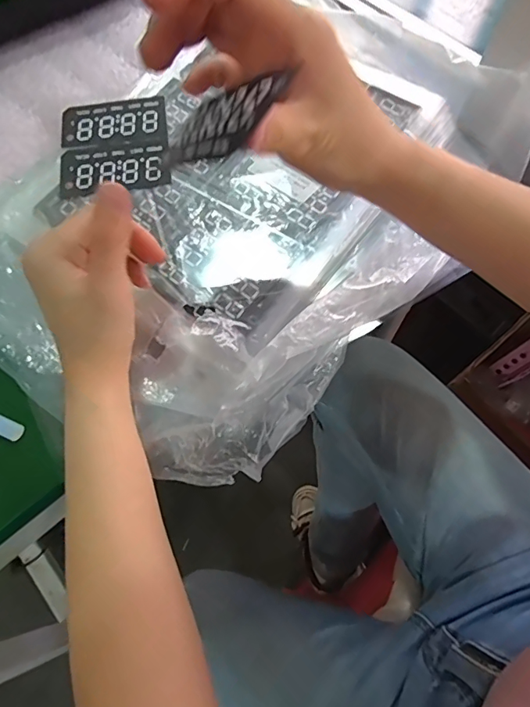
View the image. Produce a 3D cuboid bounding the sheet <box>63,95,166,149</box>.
[{"bbox_3d":[-0.133,-0.205,0.401,0.091,0.004,0.053,-6,69,-2],"label":"sheet"}]

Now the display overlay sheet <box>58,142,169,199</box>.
[{"bbox_3d":[-0.127,-0.157,0.383,0.089,0.004,0.048,-8,72,-4],"label":"display overlay sheet"}]

